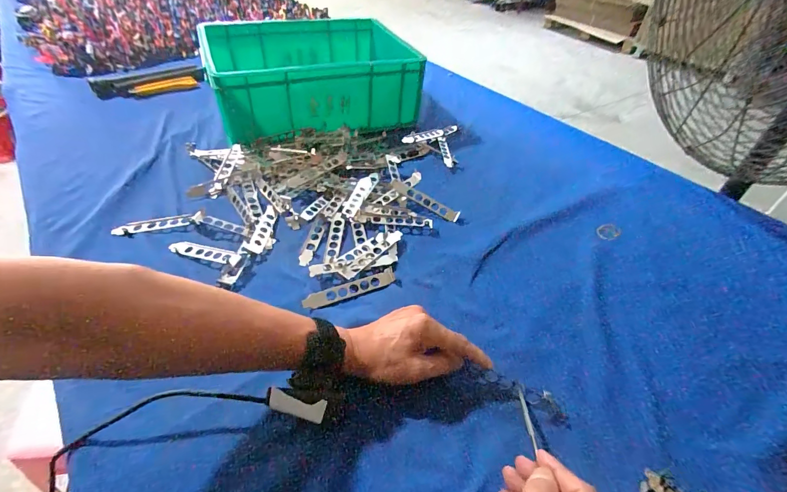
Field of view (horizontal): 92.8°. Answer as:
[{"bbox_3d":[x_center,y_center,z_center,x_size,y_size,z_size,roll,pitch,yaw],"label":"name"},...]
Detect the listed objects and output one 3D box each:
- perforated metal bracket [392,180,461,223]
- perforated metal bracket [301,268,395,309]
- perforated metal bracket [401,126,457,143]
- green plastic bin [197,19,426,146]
[{"bbox_3d":[0.051,-0.075,0.618,0.123,0.009,0.023,29,67,8],"label":"perforated metal bracket"},{"bbox_3d":[-0.055,0.056,0.483,0.125,0.004,0.022,-18,72,-23],"label":"perforated metal bracket"},{"bbox_3d":[0.081,-0.233,0.786,0.153,0.008,0.024,-24,72,-32],"label":"perforated metal bracket"},{"bbox_3d":[-0.177,-0.371,0.817,0.392,0.138,0.303,-13,47,-18],"label":"green plastic bin"}]

